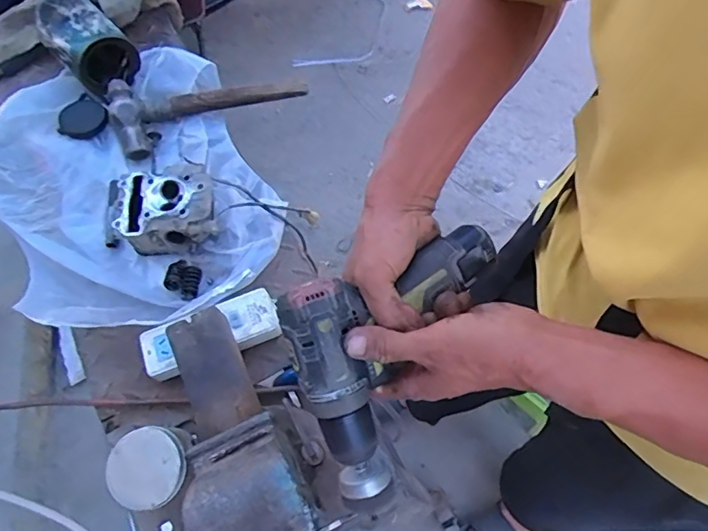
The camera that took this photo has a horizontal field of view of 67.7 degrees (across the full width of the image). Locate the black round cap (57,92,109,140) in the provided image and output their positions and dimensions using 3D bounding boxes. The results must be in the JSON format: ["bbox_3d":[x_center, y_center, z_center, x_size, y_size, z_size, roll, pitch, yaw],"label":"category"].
[{"bbox_3d":[-0.405,-0.218,0.788,0.062,0.012,0.068,2,77,-9],"label":"black round cap"}]

